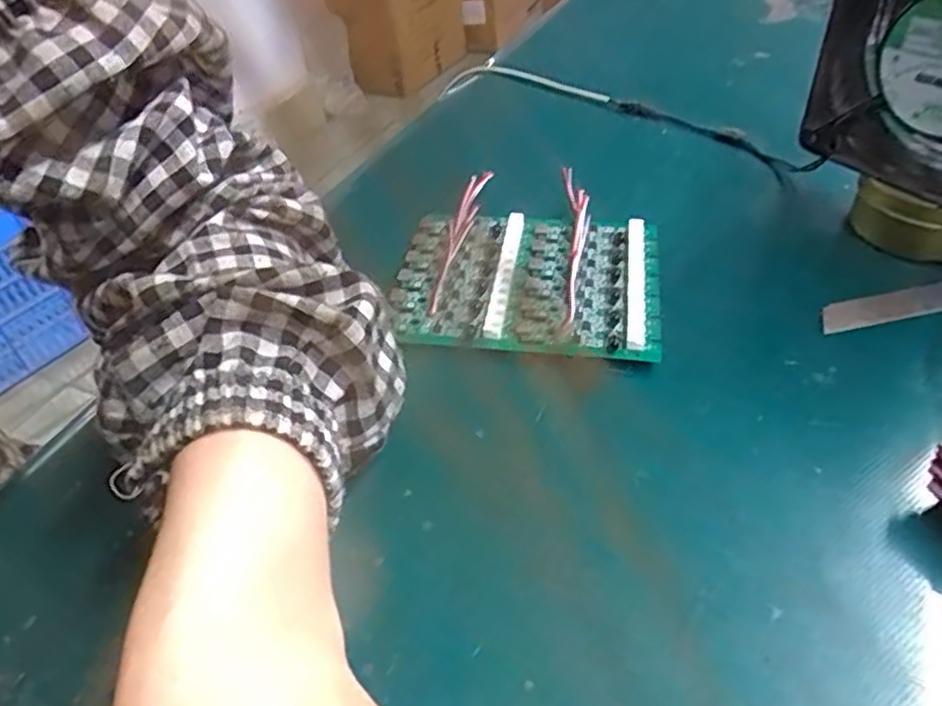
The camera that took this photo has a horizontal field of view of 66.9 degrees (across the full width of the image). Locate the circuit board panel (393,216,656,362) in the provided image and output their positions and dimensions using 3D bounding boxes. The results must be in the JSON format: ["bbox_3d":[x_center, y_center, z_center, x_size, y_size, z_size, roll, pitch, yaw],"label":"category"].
[{"bbox_3d":[0.027,-0.035,0.351,0.124,0.020,0.095,5,43,11],"label":"circuit board panel"}]

